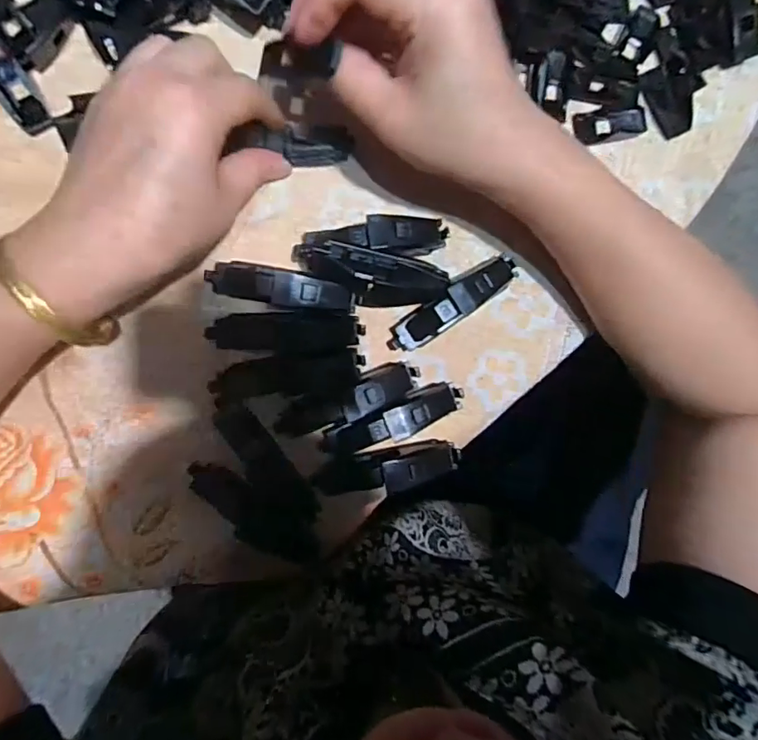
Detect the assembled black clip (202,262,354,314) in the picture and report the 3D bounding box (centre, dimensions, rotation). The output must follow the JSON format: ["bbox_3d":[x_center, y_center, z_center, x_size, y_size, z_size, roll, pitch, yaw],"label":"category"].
[{"bbox_3d":[-0.052,-0.043,0.266,0.078,0.019,0.020,13,92,-5],"label":"assembled black clip"}]

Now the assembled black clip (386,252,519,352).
[{"bbox_3d":[0.042,-0.037,0.279,0.082,0.025,0.019,-36,95,-2],"label":"assembled black clip"}]

